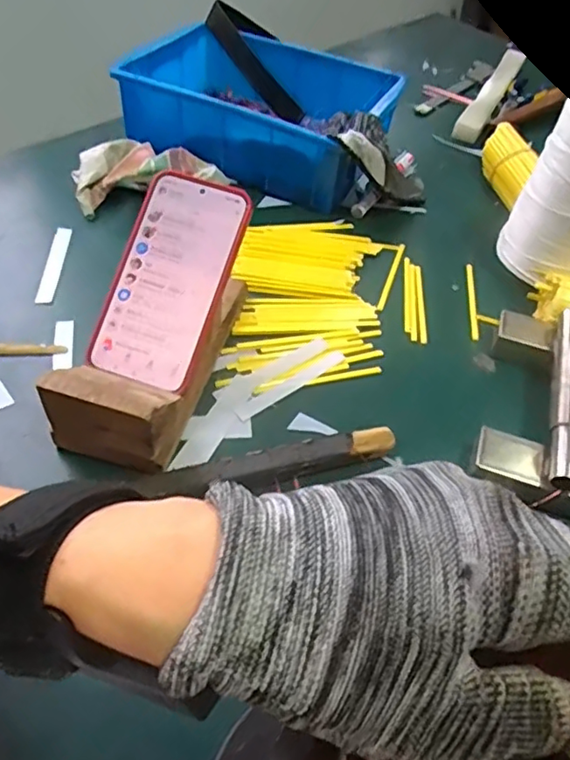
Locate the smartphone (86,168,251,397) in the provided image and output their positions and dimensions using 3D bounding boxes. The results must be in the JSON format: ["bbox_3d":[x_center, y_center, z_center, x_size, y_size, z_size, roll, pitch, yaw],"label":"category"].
[{"bbox_3d":[-0.086,-0.077,0.452,0.079,0.011,0.164,17,82,10],"label":"smartphone"}]

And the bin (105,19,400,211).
[{"bbox_3d":[-0.031,-0.323,0.715,0.293,0.089,0.225,21,50,13],"label":"bin"}]

